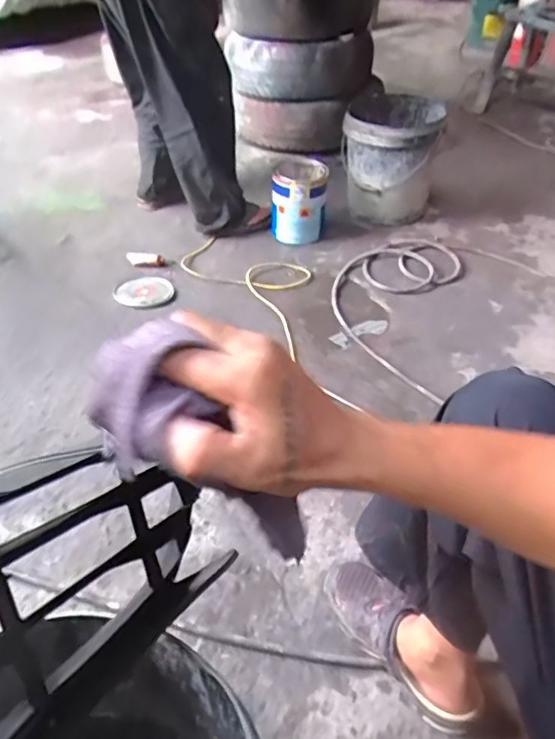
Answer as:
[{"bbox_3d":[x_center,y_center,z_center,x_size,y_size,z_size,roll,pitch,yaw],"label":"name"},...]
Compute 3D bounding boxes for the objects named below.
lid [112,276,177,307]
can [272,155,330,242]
[{"bbox_3d":[-0.354,-0.210,1.504,0.152,0.016,0.152,0,42,0],"label":"lid"},{"bbox_3d":[0.061,-0.507,1.701,0.160,0.189,0.159,4,42,5],"label":"can"}]

